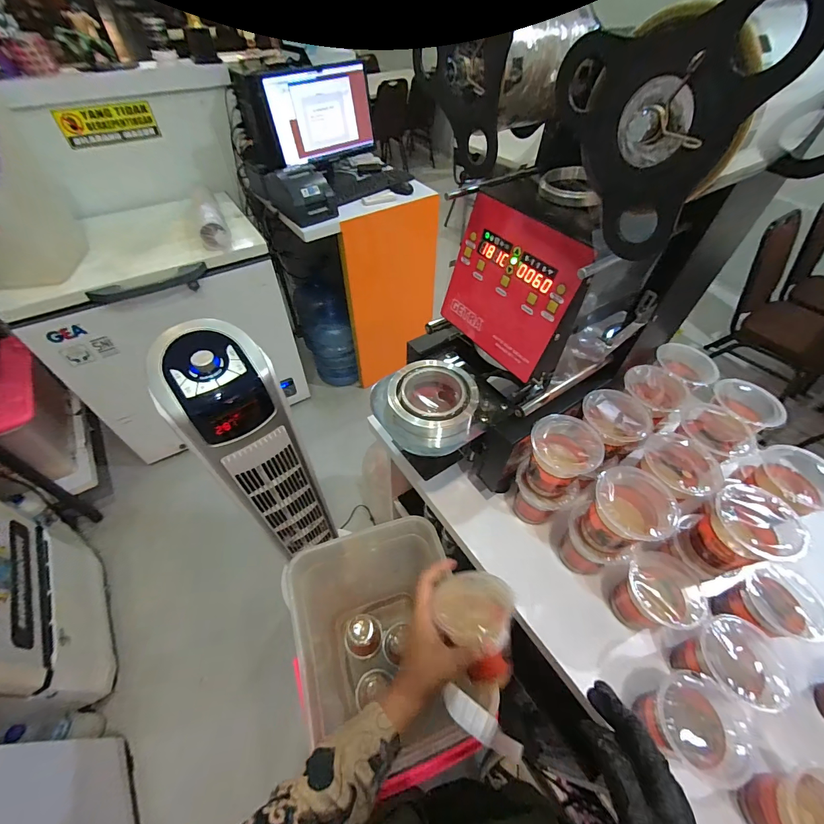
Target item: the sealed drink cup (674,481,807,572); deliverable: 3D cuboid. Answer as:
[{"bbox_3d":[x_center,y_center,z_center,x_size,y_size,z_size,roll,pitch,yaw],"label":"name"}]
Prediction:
[{"bbox_3d":[0.402,0.154,0.463,0.082,0.110,0.085,1,51,-1],"label":"sealed drink cup"}]

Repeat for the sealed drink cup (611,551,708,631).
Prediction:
[{"bbox_3d":[0.325,0.254,0.506,0.088,0.097,0.086,1,51,-1],"label":"sealed drink cup"}]

